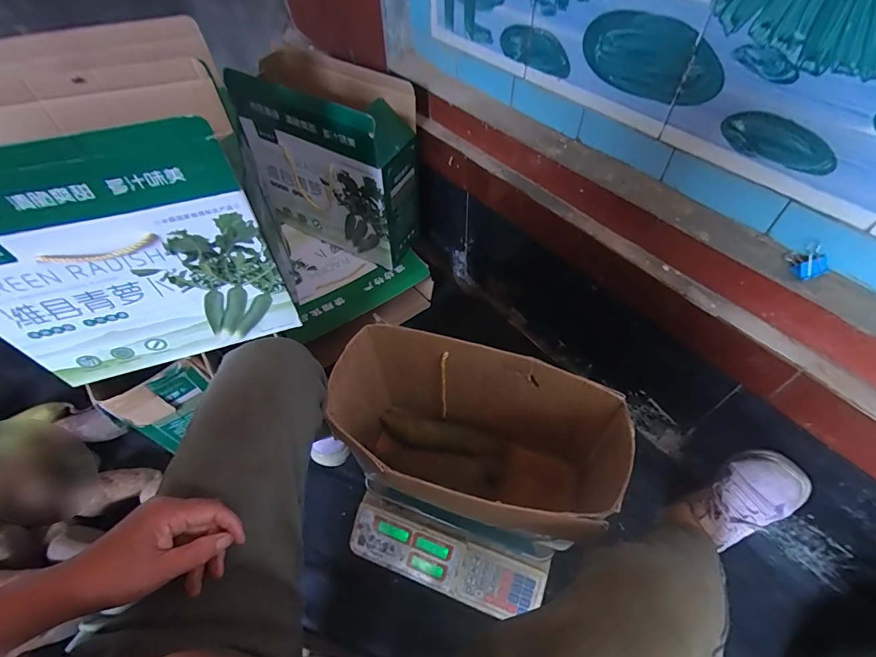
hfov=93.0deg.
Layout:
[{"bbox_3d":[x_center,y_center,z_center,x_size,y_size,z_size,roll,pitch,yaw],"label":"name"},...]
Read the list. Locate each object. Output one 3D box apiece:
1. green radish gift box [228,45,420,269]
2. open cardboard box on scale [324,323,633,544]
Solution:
[{"bbox_3d":[-0.209,-0.326,0.879,0.304,0.372,0.171,22,57,18],"label":"green radish gift box"},{"bbox_3d":[0.043,0.177,0.610,0.364,0.277,0.202,10,54,10],"label":"open cardboard box on scale"}]

